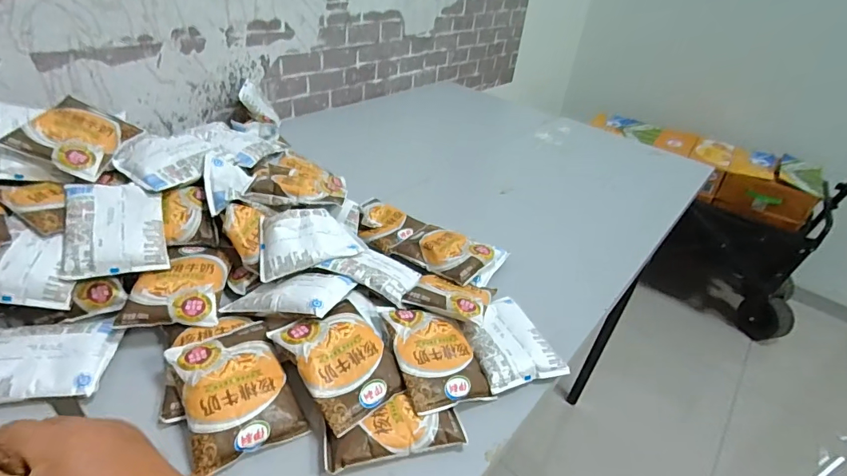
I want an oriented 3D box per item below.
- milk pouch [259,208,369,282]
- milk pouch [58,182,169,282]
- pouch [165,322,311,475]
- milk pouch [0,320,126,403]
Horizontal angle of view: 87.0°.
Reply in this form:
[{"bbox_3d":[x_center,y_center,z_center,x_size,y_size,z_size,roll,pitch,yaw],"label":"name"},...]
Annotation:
[{"bbox_3d":[-0.142,0.002,0.550,0.120,0.028,0.080,-13,66,-24],"label":"milk pouch"},{"bbox_3d":[-0.350,-0.015,0.508,0.094,0.018,0.121,-7,60,-25],"label":"milk pouch"},{"bbox_3d":[-0.177,0.144,0.427,0.096,0.038,0.123,-14,40,-28],"label":"pouch"},{"bbox_3d":[-0.376,0.123,0.437,0.121,0.028,0.087,-2,36,-12],"label":"milk pouch"}]

